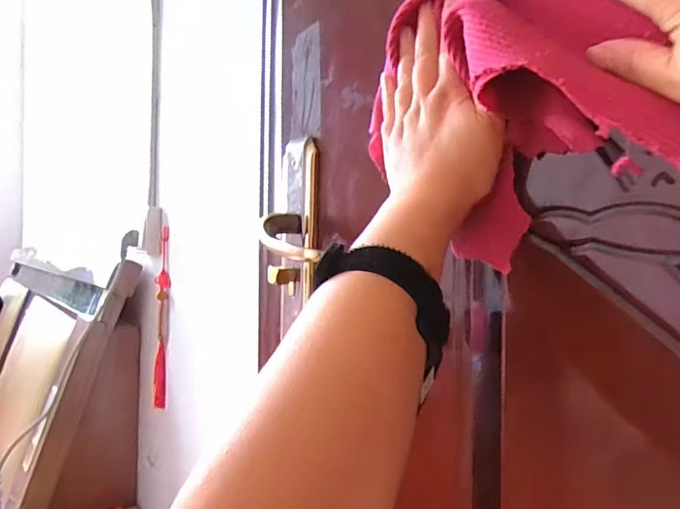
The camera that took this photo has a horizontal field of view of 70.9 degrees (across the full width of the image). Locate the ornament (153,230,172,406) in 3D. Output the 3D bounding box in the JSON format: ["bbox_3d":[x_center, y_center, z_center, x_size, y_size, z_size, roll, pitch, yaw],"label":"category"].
[{"bbox_3d":[-0.316,0.114,0.849,0.027,0.316,0.038,-1,0,-27],"label":"ornament"}]

